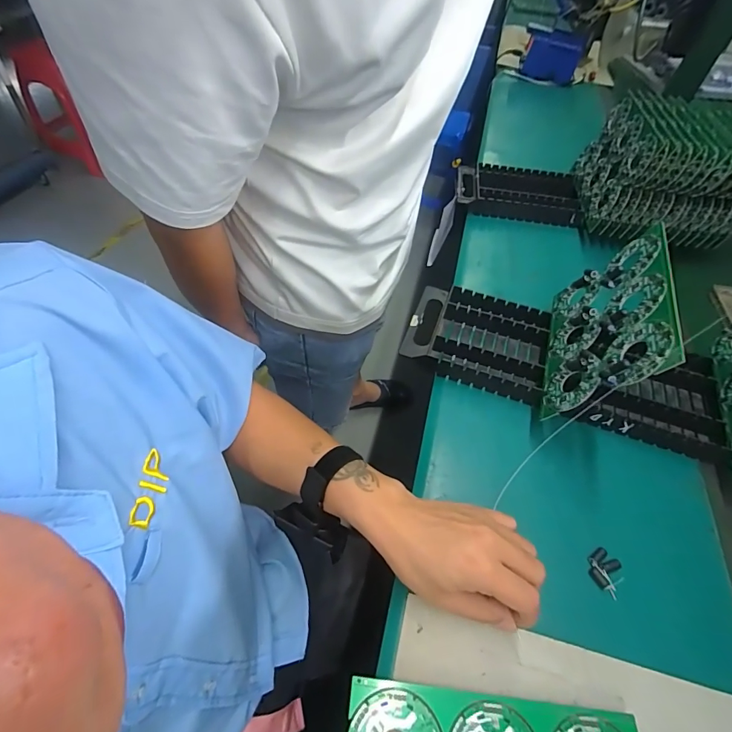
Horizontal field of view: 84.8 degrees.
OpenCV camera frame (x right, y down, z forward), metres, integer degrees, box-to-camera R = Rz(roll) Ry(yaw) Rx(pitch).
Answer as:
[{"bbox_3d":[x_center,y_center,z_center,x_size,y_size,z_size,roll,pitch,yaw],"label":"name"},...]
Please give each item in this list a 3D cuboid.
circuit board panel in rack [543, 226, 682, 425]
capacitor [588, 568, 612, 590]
[{"bbox_3d":[0.257,-0.049,0.436,0.008,0.144,0.201,32,54,-11],"label":"circuit board panel in rack"},{"bbox_3d":[0.215,0.195,0.368,0.008,0.007,0.019,-20,57,-19],"label":"capacitor"}]

